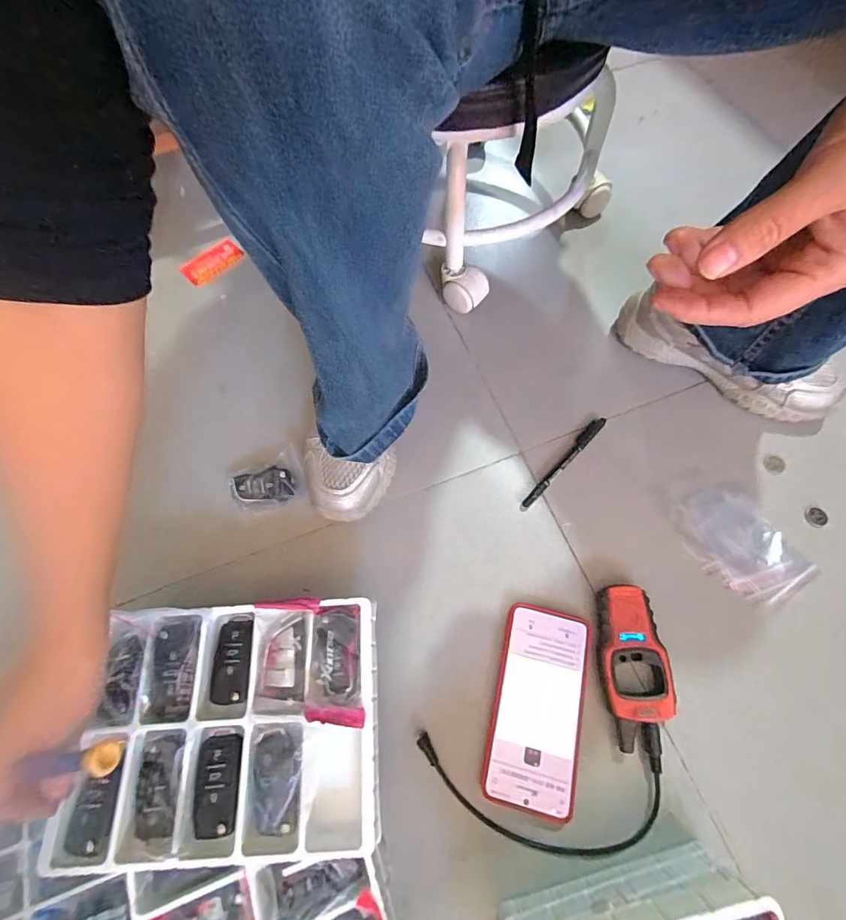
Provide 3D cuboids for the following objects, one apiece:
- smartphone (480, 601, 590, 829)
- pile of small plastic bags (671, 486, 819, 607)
[{"bbox_3d":[0.104,0.221,0.394,0.076,0.010,0.163,13,69,6],"label":"smartphone"},{"bbox_3d":[0.325,0.085,0.447,0.091,0.022,0.123,-28,70,-10],"label":"pile of small plastic bags"}]

